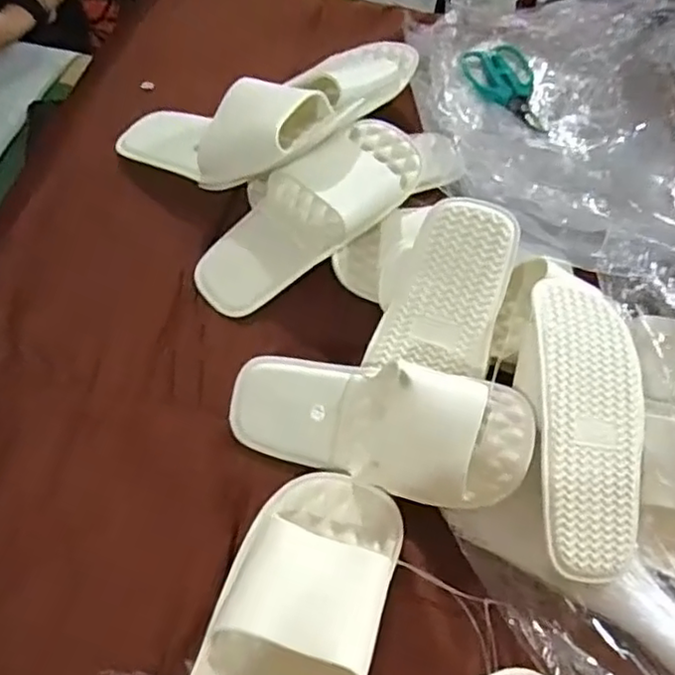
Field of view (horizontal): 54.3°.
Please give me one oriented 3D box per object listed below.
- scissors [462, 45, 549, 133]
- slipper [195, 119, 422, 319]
[{"bbox_3d":[0.200,-0.290,0.770,0.079,0.016,0.129,-15,62,-11],"label":"scissors"},{"bbox_3d":[-0.032,-0.118,0.611,0.237,0.064,0.097,-40,68,0],"label":"slipper"}]

